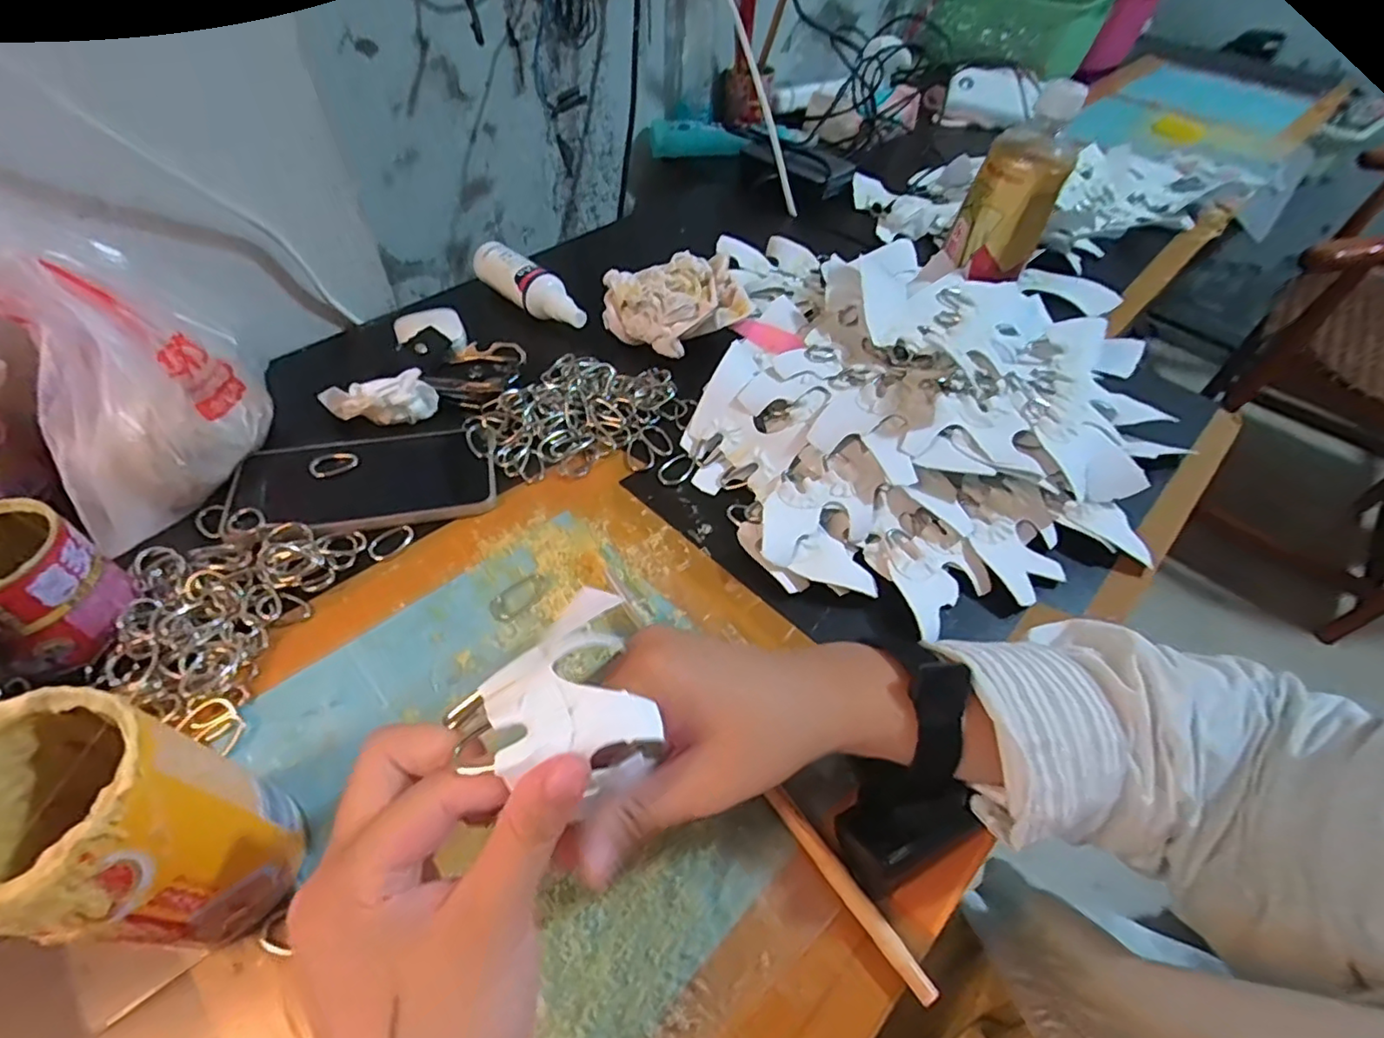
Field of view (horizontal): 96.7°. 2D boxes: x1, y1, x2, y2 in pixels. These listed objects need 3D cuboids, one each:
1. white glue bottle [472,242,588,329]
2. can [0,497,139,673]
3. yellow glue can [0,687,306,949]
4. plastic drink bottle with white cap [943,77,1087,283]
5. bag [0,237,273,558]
[{"bbox_3d":[-0.143,-0.209,0.547,0.129,0.029,0.034,35,57,23],"label":"white glue bottle"},{"bbox_3d":[-0.348,0.035,0.320,0.069,0.061,0.064,25,54,17],"label":"can"},{"bbox_3d":[-0.201,0.117,0.227,0.069,0.121,0.065,1,51,-2],"label":"yellow glue can"},{"bbox_3d":[0.254,-0.260,0.488,0.068,0.127,0.055,25,54,17],"label":"plastic drink bottle with white cap"},{"bbox_3d":[-0.343,-0.091,0.372,0.115,0.139,0.129,-32,59,-26],"label":"bag"}]

